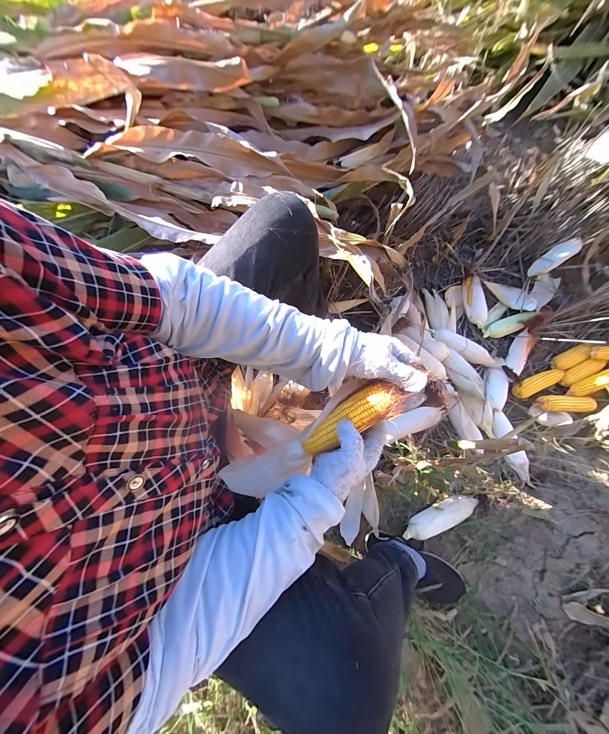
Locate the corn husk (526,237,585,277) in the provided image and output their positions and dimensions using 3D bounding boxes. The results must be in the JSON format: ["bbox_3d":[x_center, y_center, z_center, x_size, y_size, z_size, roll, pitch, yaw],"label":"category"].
[{"bbox_3d":[0.815,-0.356,0.838,0.179,0.048,0.055,-36,77,-10],"label":"corn husk"}]

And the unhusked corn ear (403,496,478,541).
[{"bbox_3d":[0.364,0.400,0.686,0.231,0.047,0.058,-21,75,-6],"label":"unhusked corn ear"}]

